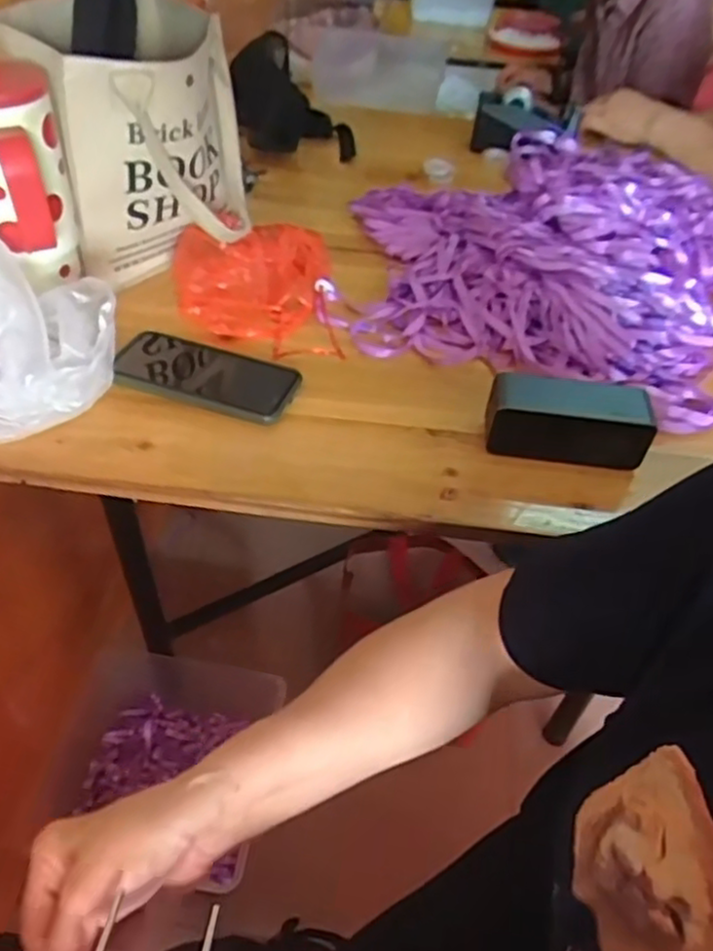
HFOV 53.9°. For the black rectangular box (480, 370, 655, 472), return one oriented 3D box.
[{"bbox_3d":[0.176,-0.045,0.584,0.129,0.060,0.050,5,43,3],"label":"black rectangular box"}]

